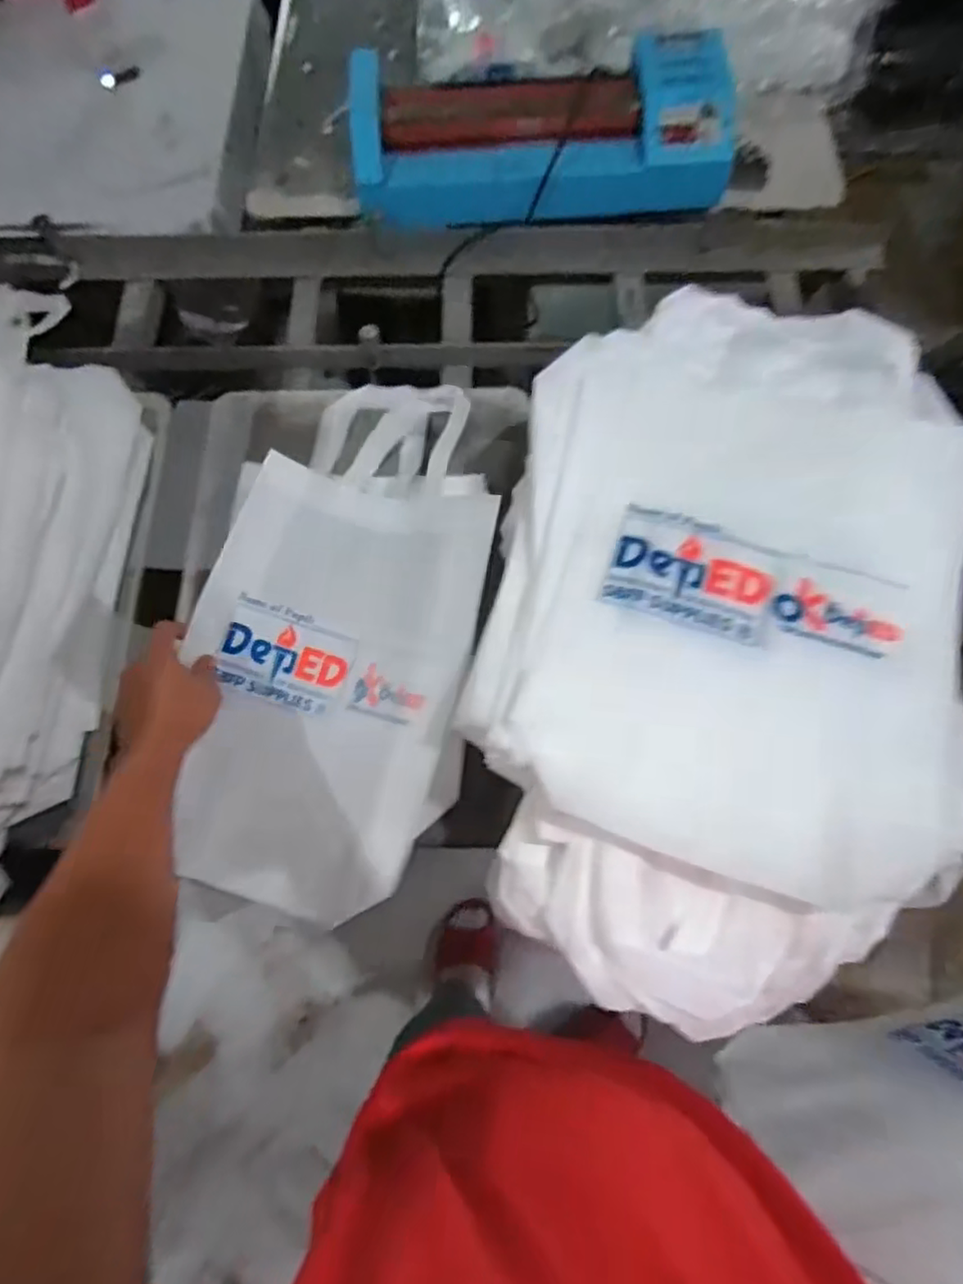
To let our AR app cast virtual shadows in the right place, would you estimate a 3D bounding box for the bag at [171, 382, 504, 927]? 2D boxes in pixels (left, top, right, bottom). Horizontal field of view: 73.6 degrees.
[{"bbox_3d":[-0.134,-0.040,0.656,0.268,0.120,0.574,9,71,5],"label":"bag"}]

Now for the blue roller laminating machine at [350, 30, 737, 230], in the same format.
[{"bbox_3d":[0.079,-0.688,0.893,0.504,0.134,0.210,-1,71,1],"label":"blue roller laminating machine"}]

